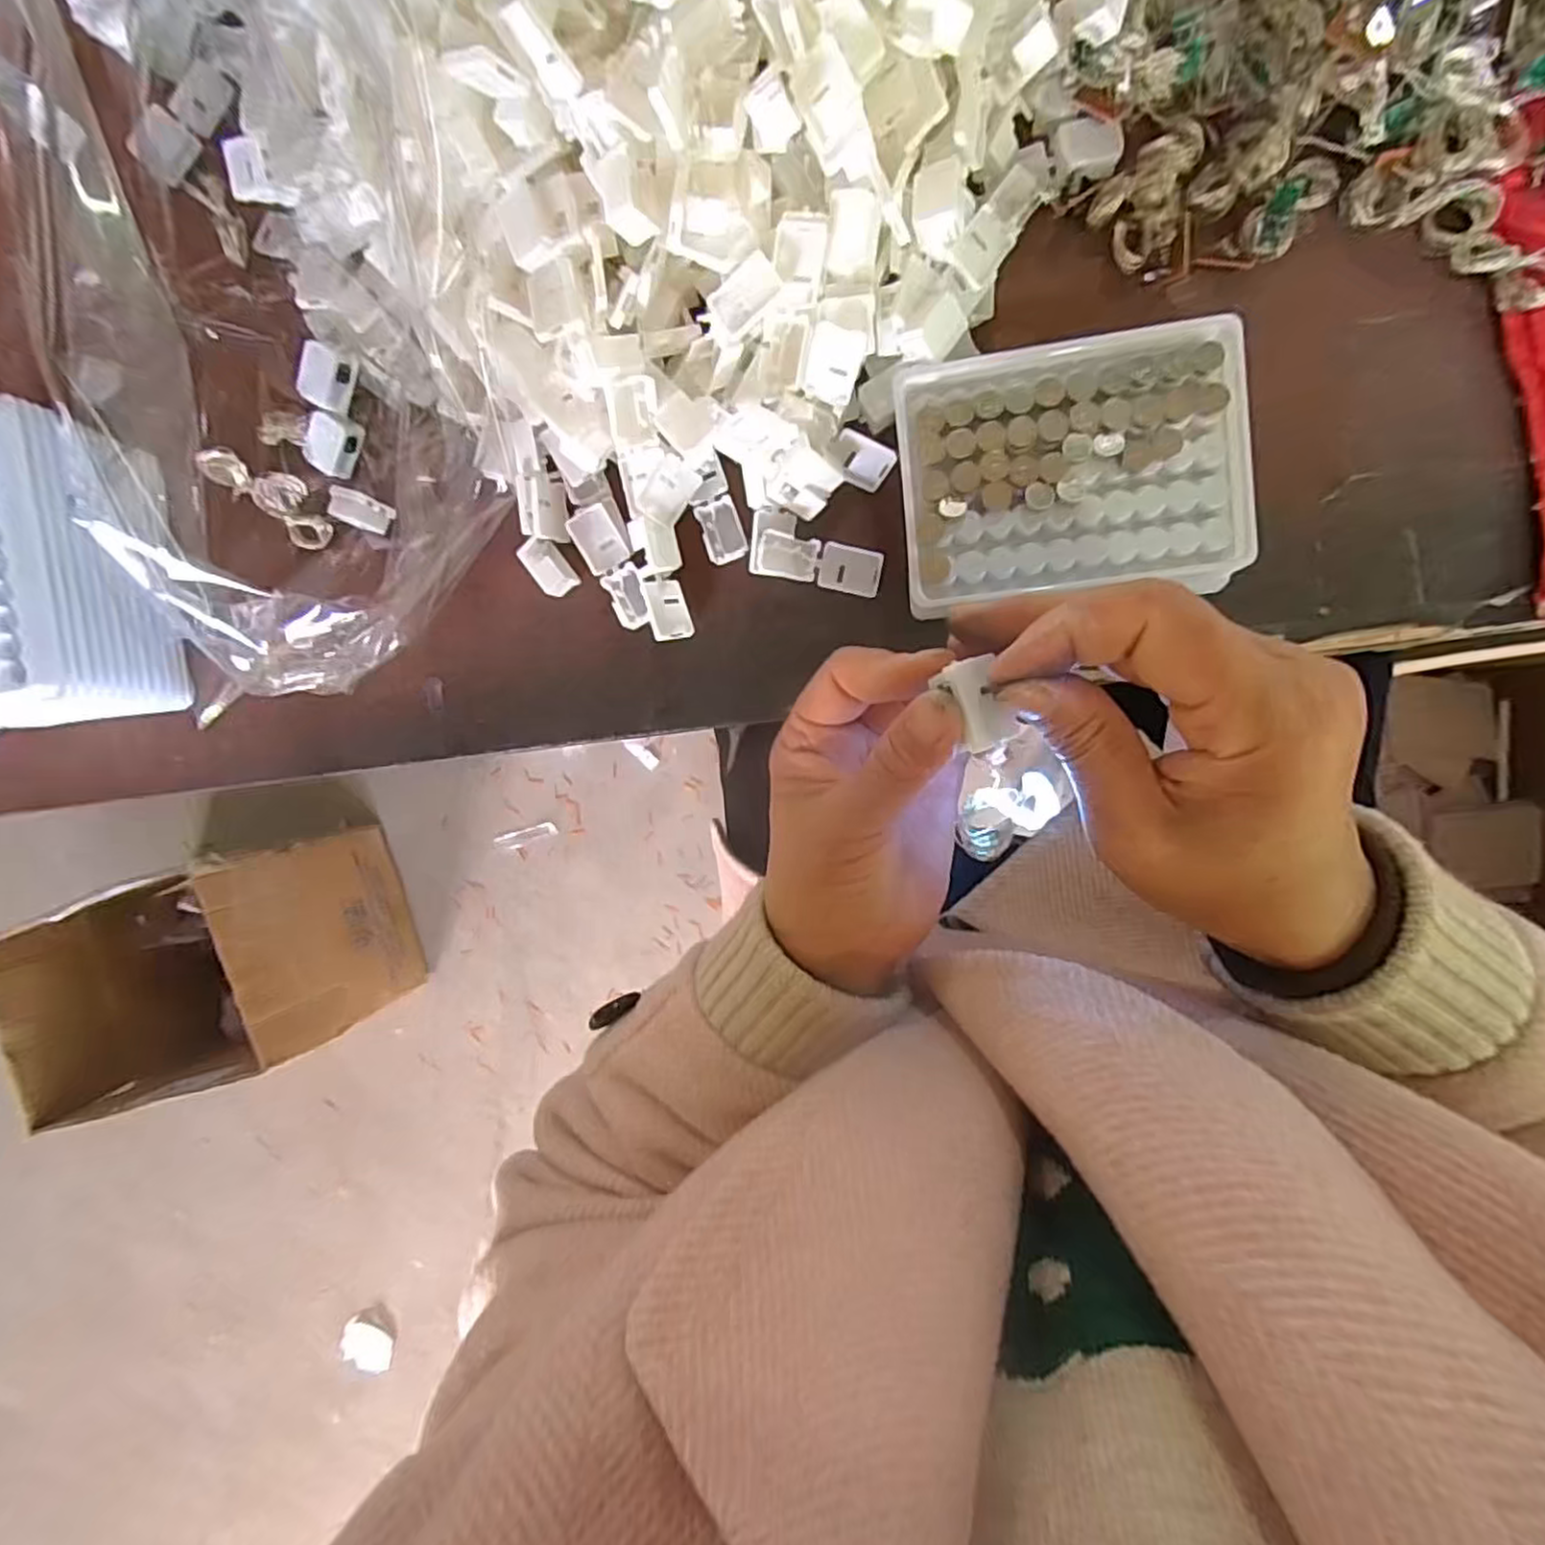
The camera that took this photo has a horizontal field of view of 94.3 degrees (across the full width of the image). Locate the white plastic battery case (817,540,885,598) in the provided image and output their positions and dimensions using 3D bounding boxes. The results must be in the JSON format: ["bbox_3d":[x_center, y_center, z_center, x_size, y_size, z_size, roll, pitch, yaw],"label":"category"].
[{"bbox_3d":[0.035,-0.091,0.321,0.028,0.007,0.021,11,96,7],"label":"white plastic battery case"}]

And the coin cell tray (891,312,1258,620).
[{"bbox_3d":[0.119,-0.121,0.294,0.129,0.035,0.098,-5,94,8],"label":"coin cell tray"}]

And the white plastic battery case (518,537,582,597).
[{"bbox_3d":[-0.104,-0.096,0.335,0.017,0.014,0.025,-34,89,9],"label":"white plastic battery case"}]

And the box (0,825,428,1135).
[{"bbox_3d":[-0.793,0.278,1.026,0.406,0.277,0.276,-17,92,9],"label":"box"}]

